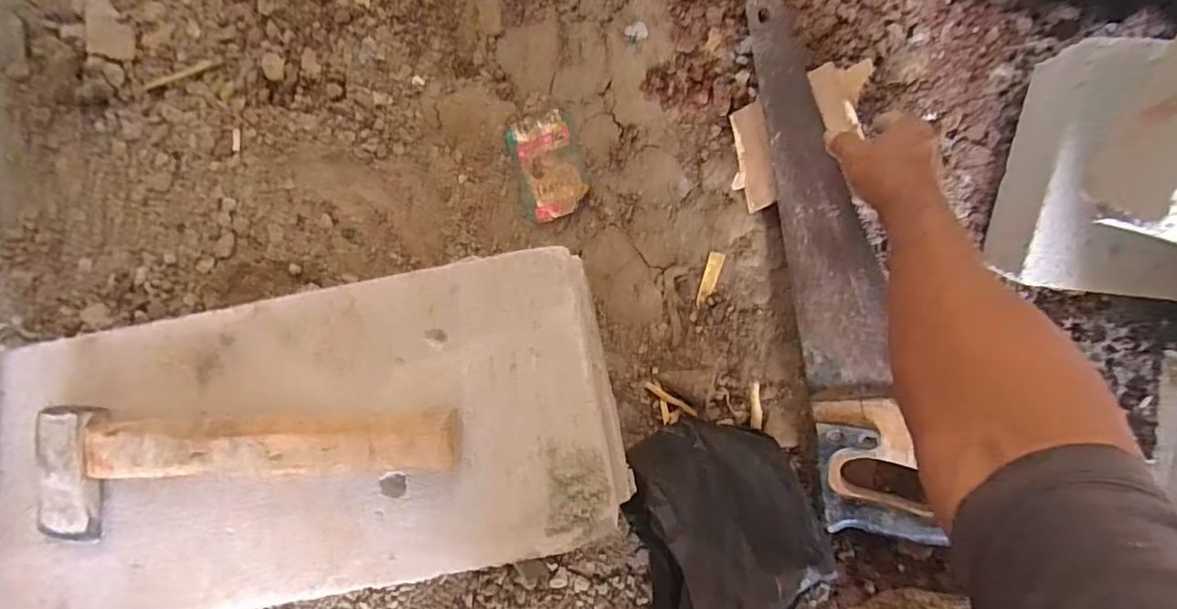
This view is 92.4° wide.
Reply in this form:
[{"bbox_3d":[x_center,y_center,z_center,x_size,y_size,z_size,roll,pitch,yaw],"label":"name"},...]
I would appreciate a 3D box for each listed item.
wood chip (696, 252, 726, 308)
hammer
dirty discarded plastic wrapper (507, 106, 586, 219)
[{"bbox_3d":[0.126,-0.026,0.589,0.016,0.004,0.058,20,99,5],"label":"wood chip"},{"bbox_3d":[-0.215,0.106,0.356,0.267,0.031,0.078,0,83,3],"label":"hammer"},{"bbox_3d":[-0.043,-0.151,0.607,0.066,0.010,0.117,-18,83,1],"label":"dirty discarded plastic wrapper"}]

